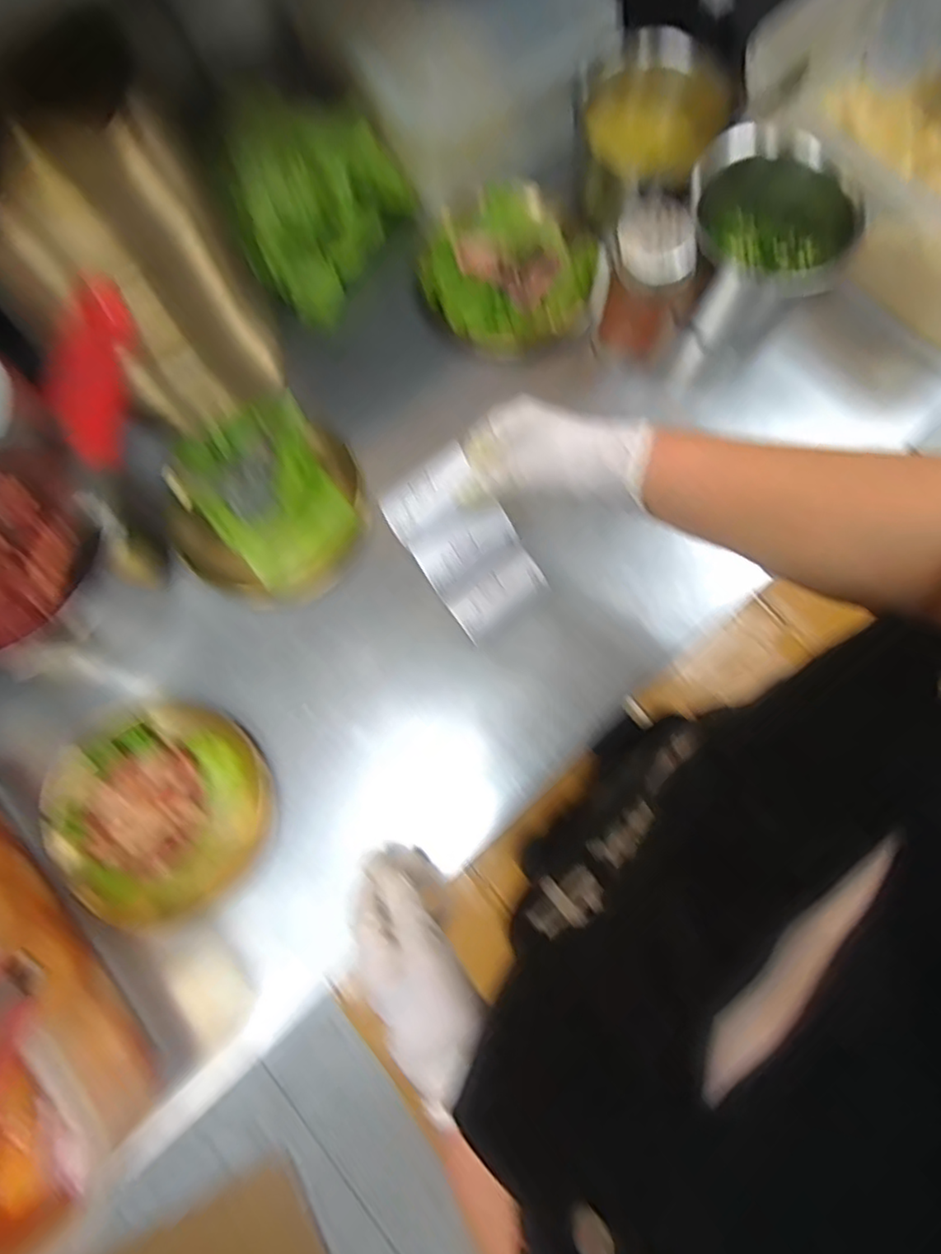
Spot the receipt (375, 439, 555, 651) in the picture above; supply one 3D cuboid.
[{"bbox_3d":[-0.003,-0.063,0.514,0.078,0.016,0.139,-36,106,-2],"label":"receipt"}]

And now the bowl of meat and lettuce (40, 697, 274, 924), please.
[{"bbox_3d":[-0.239,0.138,0.498,0.157,0.034,0.153,0,77,1],"label":"bowl of meat and lettuce"}]

